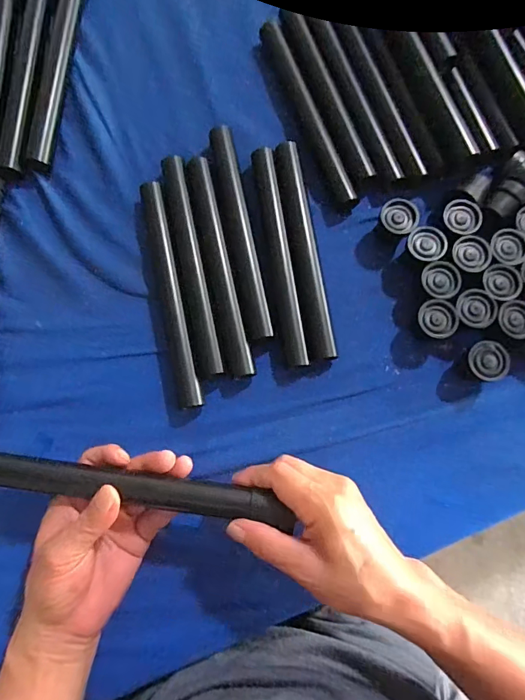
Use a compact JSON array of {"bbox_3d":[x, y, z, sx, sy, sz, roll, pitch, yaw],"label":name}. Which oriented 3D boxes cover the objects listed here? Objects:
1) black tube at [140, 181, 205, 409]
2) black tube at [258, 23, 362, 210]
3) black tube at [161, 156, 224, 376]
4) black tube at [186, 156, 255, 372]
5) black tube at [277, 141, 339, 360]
[{"bbox_3d":[-0.086,-0.055,0.396,0.019,0.020,0.220,-12,79,-3],"label":"black tube"},{"bbox_3d":[0.047,-0.245,0.431,0.024,0.020,0.214,-22,80,-5],"label":"black tube"},{"bbox_3d":[-0.069,-0.082,0.401,0.024,0.019,0.216,-11,79,-3],"label":"black tube"},{"bbox_3d":[-0.042,-0.081,0.402,0.026,0.018,0.219,-12,79,-3],"label":"black tube"},{"bbox_3d":[0.040,-0.098,0.406,0.023,0.018,0.220,-9,79,-3],"label":"black tube"}]

